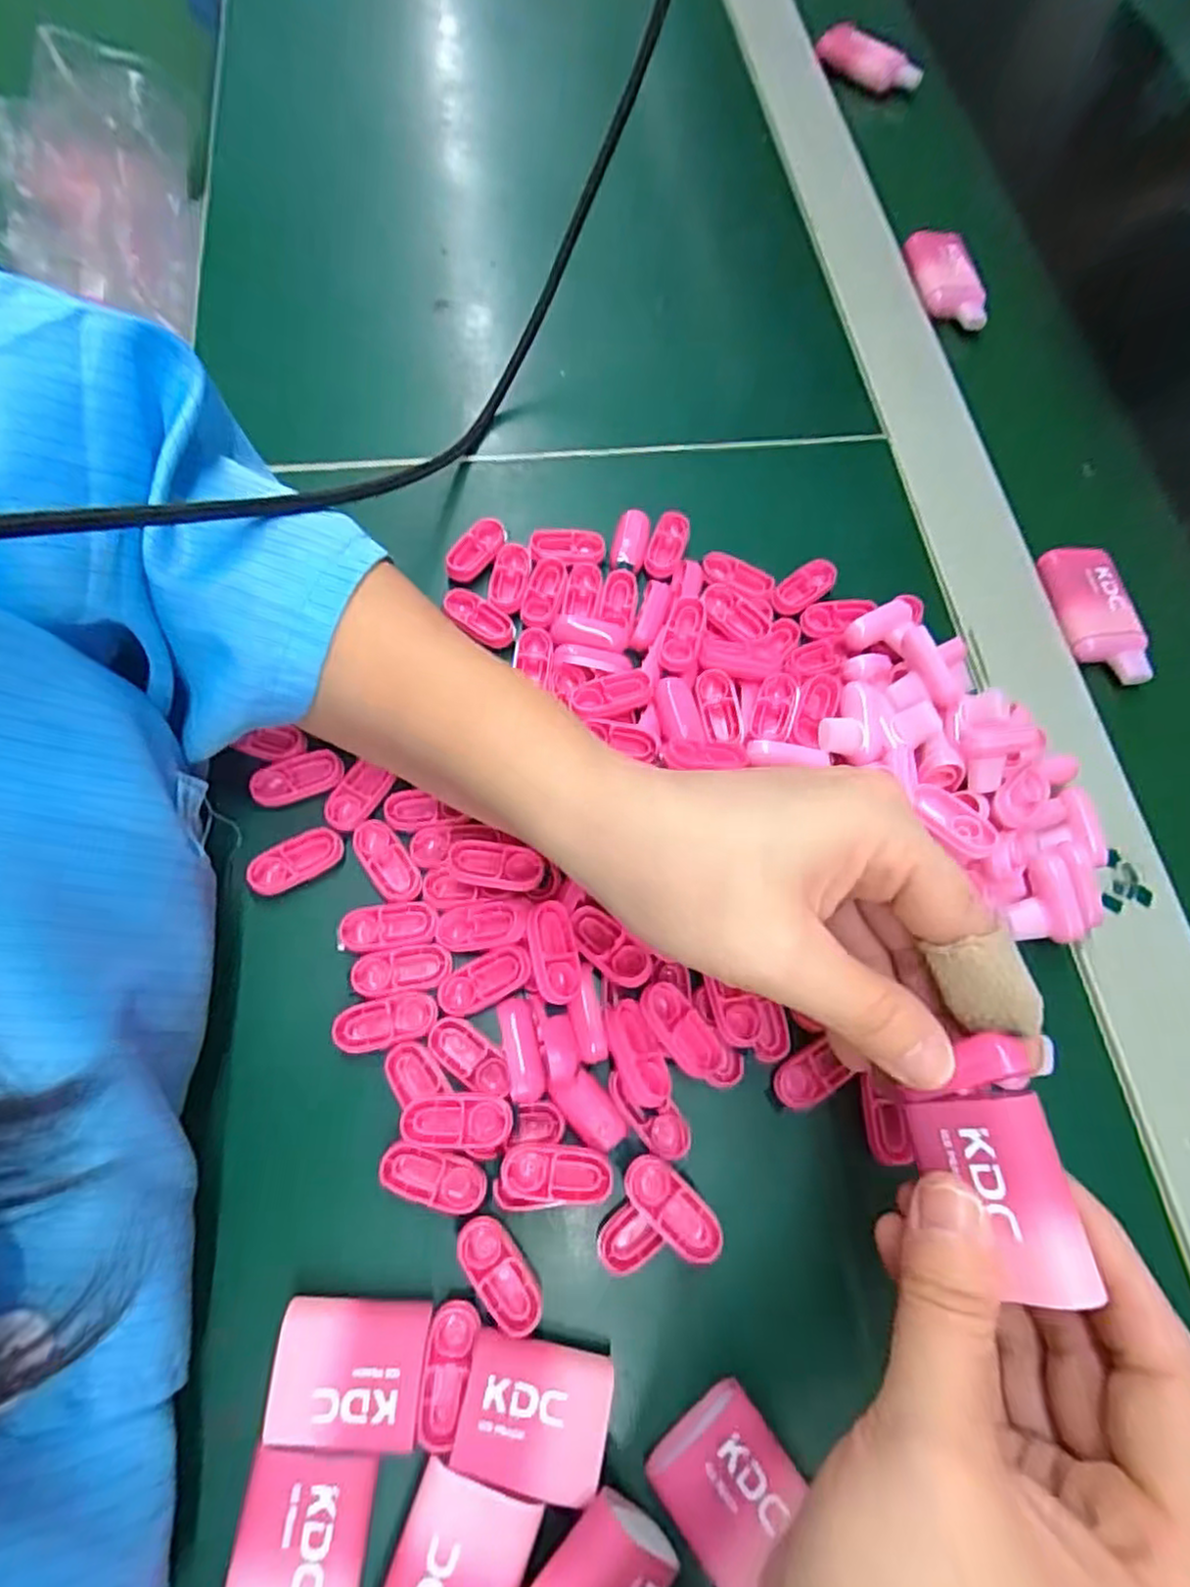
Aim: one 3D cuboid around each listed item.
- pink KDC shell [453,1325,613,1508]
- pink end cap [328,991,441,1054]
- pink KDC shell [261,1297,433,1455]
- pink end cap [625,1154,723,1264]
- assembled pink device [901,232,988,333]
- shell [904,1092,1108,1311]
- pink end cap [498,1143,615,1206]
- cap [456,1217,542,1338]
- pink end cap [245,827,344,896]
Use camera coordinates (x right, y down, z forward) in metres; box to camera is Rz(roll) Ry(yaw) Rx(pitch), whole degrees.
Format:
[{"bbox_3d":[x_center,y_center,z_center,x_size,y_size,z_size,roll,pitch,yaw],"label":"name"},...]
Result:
[{"bbox_3d":[-0.017,0.179,0.201,0.041,0.010,0.034,11,68,1],"label":"pink KDC shell"},{"bbox_3d":[-0.072,0.078,0.239,0.034,0.004,0.016,-15,70,-9],"label":"pink end cap"},{"bbox_3d":[-0.071,0.167,0.202,0.042,0.011,0.033,4,68,-2],"label":"pink KDC shell"},{"bbox_3d":[0.024,0.129,0.220,0.034,0.011,0.016,42,72,13],"label":"pink end cap"},{"bbox_3d":[0.210,-0.305,0.418,0.033,0.018,0.065,-12,69,-8],"label":"assembled pink device"},{"bbox_3d":[0.095,0.094,0.167,0.031,0.015,0.040,-23,62,35],"label":"shell"},{"bbox_3d":[-0.012,0.120,0.221,0.034,0.012,0.016,6,68,-1],"label":"pink end cap"},{"bbox_3d":[-0.029,0.148,0.216,0.015,0.004,0.034,-34,74,-15],"label":"cap"},{"bbox_3d":[-0.111,0.025,0.258,0.034,0.005,0.014,-31,73,-14],"label":"pink end cap"}]

